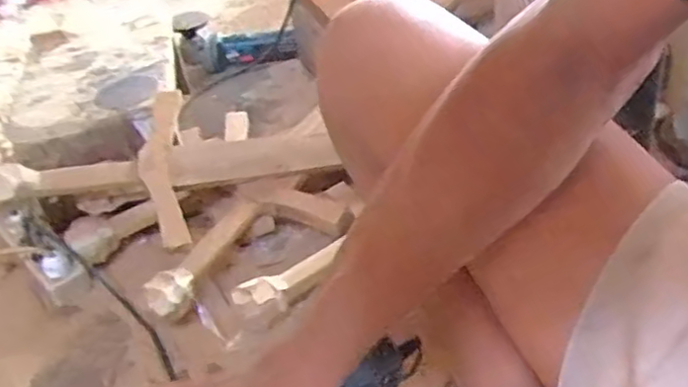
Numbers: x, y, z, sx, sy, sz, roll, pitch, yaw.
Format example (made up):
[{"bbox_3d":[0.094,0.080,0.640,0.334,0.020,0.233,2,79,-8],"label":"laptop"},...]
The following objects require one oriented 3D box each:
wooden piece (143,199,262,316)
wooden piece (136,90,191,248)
[{"bbox_3d":[-0.166,0.076,0.773,0.047,0.047,0.170,16,43,26],"label":"wooden piece"},{"bbox_3d":[-0.231,-0.029,0.852,0.052,0.084,0.220,-9,56,-3],"label":"wooden piece"}]

